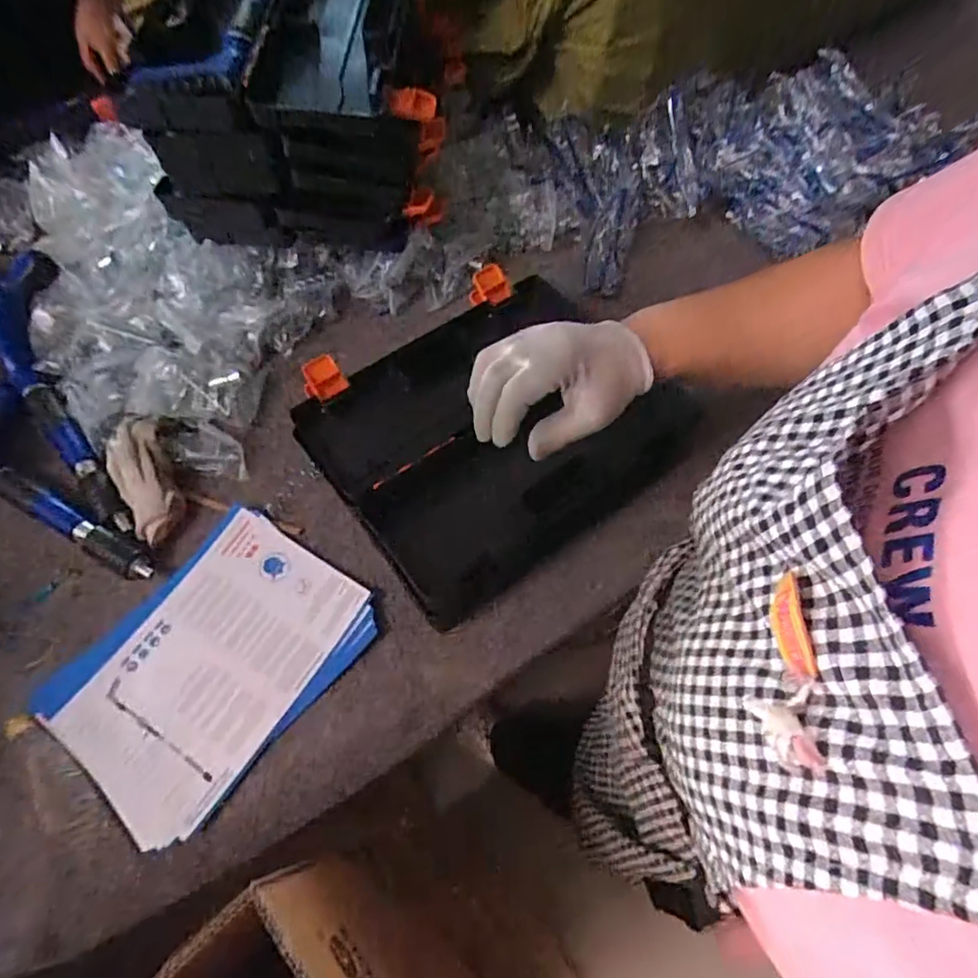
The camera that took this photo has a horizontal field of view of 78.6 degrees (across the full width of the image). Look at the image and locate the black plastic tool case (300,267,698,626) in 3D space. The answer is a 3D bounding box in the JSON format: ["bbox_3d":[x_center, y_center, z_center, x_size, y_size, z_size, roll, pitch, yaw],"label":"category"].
[{"bbox_3d":[0.000,-0.076,0.667,0.352,0.075,0.316,-33,69,-15],"label":"black plastic tool case"}]

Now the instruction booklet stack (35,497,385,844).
[{"bbox_3d":[-0.270,0.162,0.585,0.216,0.022,0.271,36,69,16],"label":"instruction booklet stack"}]

